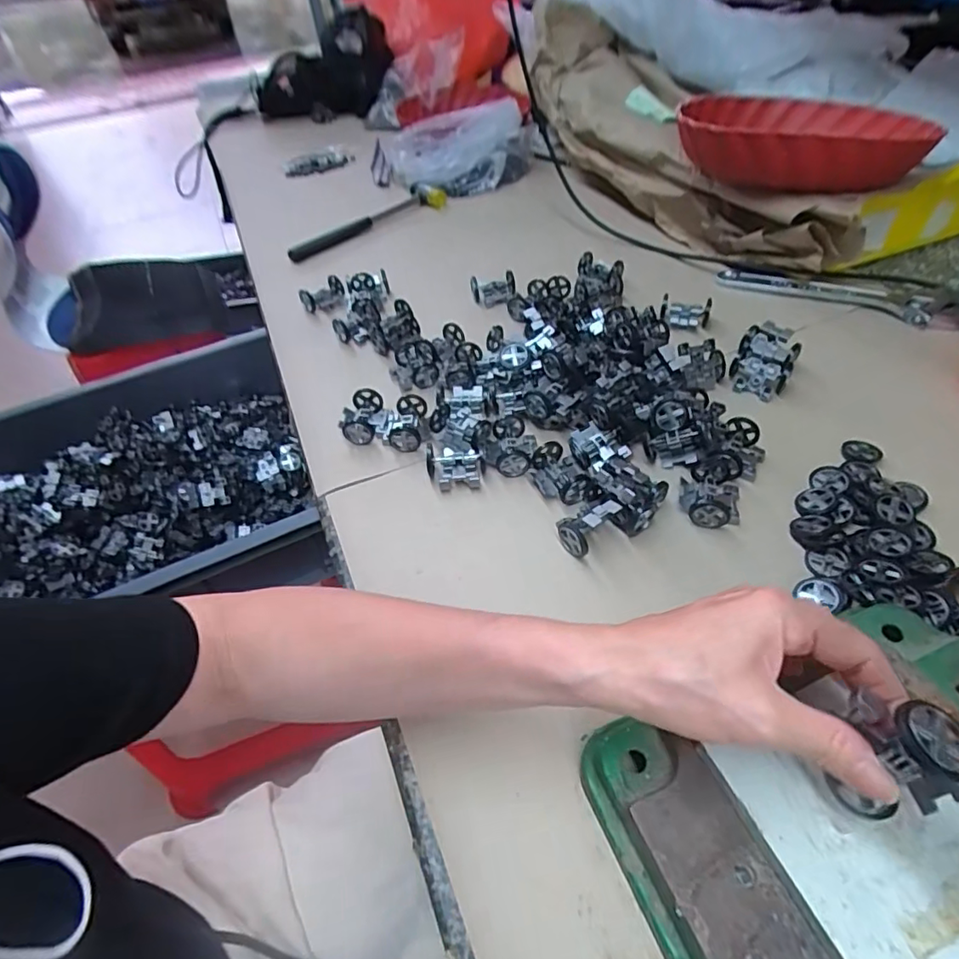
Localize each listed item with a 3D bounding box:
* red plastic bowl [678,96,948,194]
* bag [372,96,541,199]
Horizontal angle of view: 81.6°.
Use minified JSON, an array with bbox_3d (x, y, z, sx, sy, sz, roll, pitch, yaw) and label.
[{"bbox_3d":[0.329,-0.358,0.576,0.222,0.061,0.259,16,52,20],"label":"red plastic bowl"},{"bbox_3d":[-0.055,-0.548,0.907,0.252,0.094,0.187,15,52,20],"label":"bag"}]

